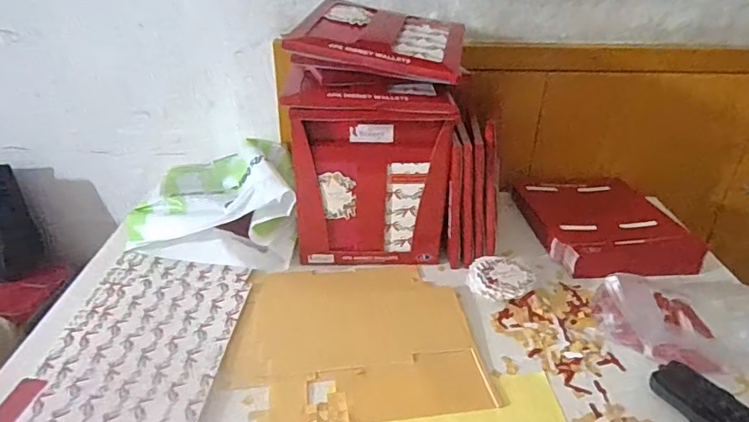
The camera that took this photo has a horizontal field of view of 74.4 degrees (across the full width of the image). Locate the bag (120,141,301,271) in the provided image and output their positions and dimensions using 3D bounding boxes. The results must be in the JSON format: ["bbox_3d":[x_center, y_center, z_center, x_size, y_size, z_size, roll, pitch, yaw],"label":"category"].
[{"bbox_3d":[-0.233,-0.020,0.758,0.220,0.109,0.257,-3,30,-6],"label":"bag"}]

